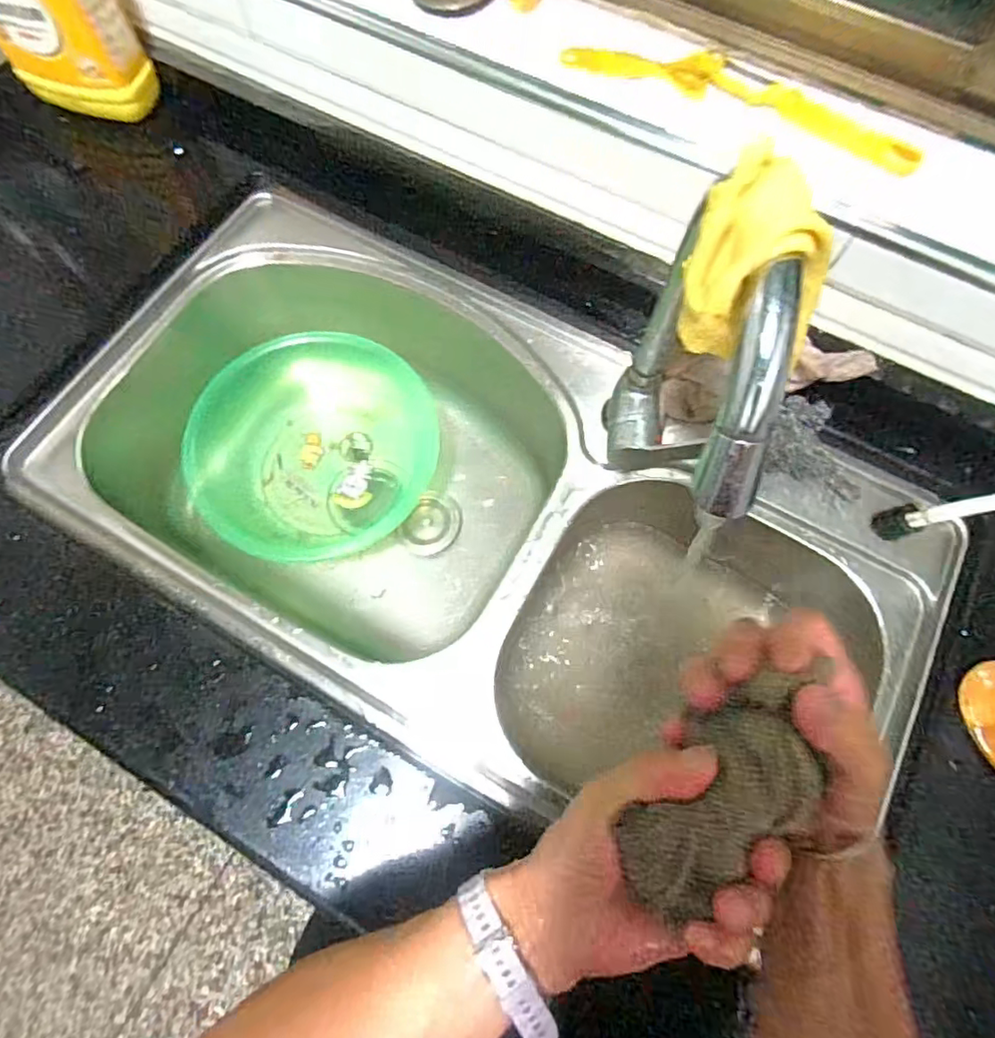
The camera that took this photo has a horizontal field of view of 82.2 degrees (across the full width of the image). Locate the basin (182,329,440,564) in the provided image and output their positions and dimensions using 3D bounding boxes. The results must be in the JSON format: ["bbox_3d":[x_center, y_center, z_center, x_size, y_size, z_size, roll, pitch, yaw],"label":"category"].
[{"bbox_3d":[-0.227,-0.085,0.740,0.292,0.111,0.263,1,70,-2],"label":"basin"}]

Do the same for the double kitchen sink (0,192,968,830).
[{"bbox_3d":[-0.020,0.004,0.638,0.822,0.229,0.442,29,72,8],"label":"double kitchen sink"}]

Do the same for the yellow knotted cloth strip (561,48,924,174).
[{"bbox_3d":[0.197,-0.344,0.456,0.282,0.018,0.053,25,71,7],"label":"yellow knotted cloth strip"}]

